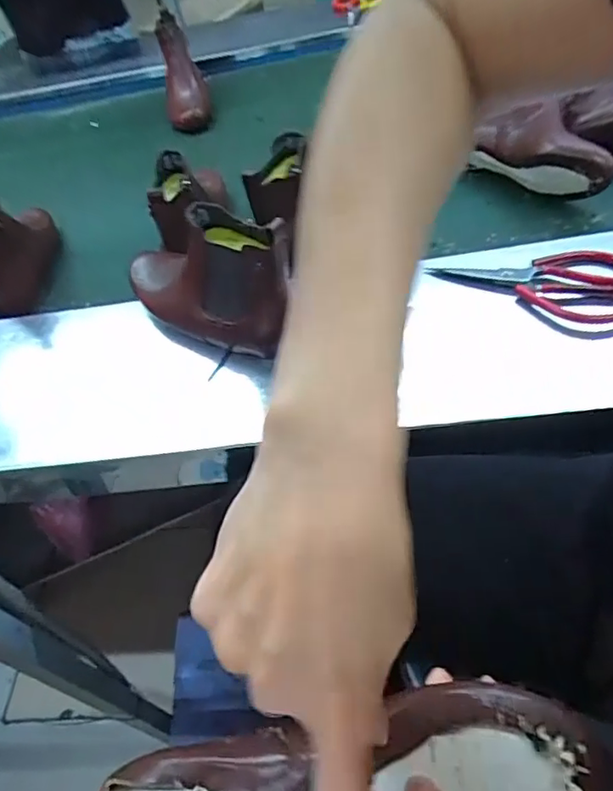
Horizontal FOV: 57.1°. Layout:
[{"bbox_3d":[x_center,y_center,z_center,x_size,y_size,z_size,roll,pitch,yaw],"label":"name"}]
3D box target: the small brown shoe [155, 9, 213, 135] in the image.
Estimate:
[{"bbox_3d":[-0.233,-0.597,1.042,0.079,0.156,0.203,-14,47,-6],"label":"small brown shoe"}]

